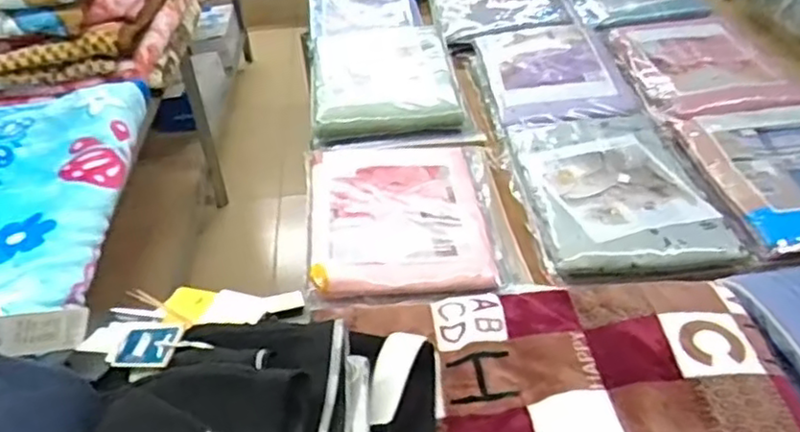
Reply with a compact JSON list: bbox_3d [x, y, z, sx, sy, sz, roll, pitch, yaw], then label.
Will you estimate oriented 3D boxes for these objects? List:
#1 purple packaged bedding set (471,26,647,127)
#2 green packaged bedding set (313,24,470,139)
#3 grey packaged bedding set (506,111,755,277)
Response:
[{"bbox_3d":[0.323,-0.340,1.436,0.281,0.076,0.424,-5,39,-2],"label":"purple packaged bedding set"},{"bbox_3d":[-0.032,-0.289,1.391,0.292,0.071,0.377,-5,39,-2],"label":"green packaged bedding set"},{"bbox_3d":[0.351,-0.060,1.105,0.292,0.066,0.432,-4,39,-1],"label":"grey packaged bedding set"}]

